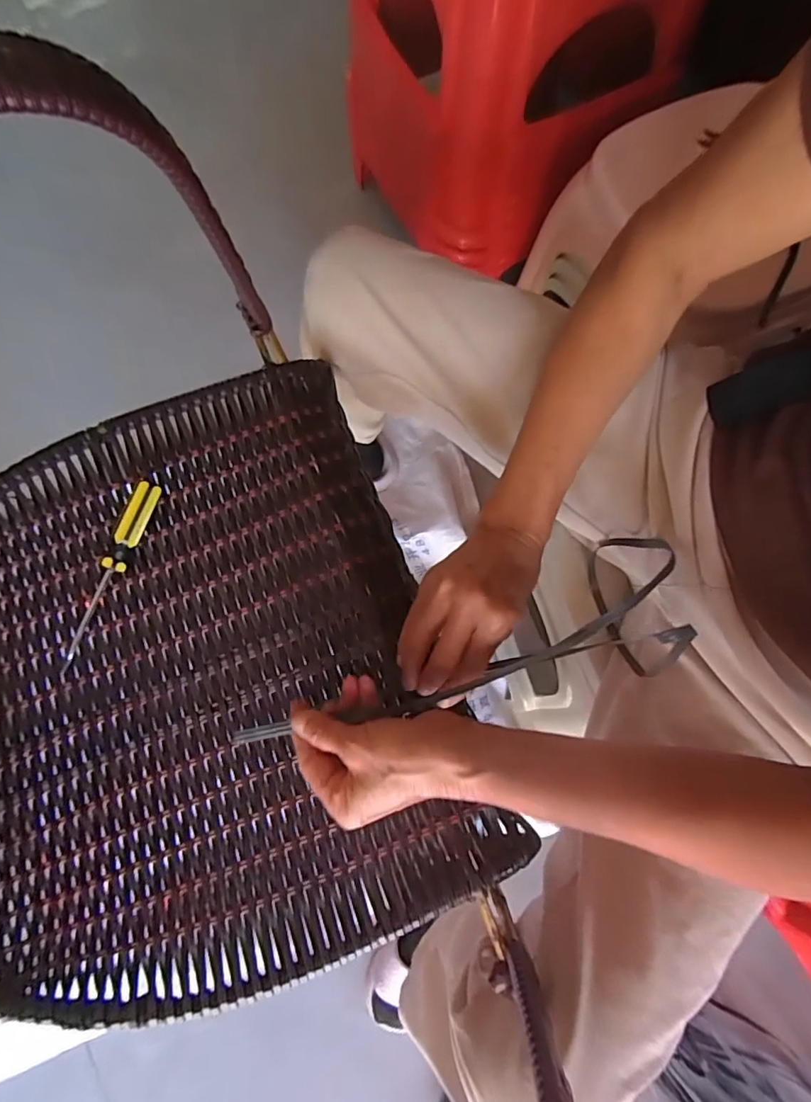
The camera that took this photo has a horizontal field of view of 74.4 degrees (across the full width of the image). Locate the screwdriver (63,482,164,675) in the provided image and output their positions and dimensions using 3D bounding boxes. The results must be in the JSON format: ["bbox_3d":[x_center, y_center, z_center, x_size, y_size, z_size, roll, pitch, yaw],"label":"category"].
[{"bbox_3d":[-0.208,0.016,0.378,0.017,0.025,0.138,21,78,4],"label":"screwdriver"}]

